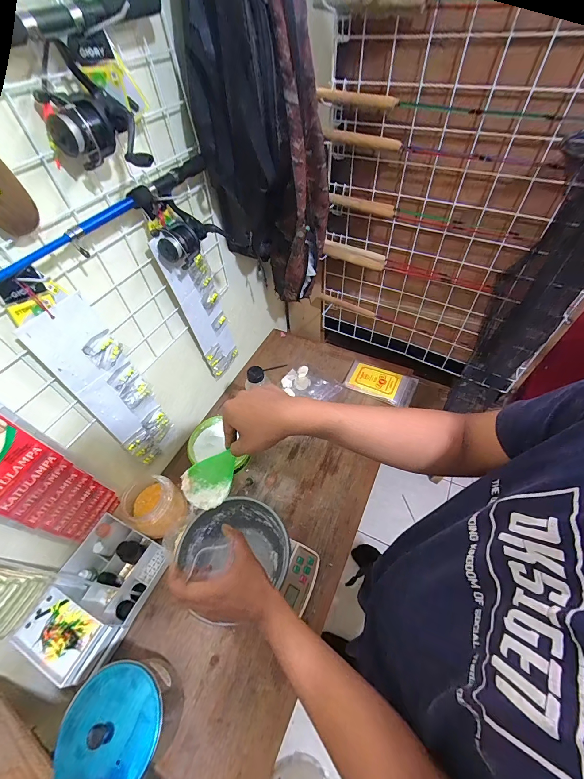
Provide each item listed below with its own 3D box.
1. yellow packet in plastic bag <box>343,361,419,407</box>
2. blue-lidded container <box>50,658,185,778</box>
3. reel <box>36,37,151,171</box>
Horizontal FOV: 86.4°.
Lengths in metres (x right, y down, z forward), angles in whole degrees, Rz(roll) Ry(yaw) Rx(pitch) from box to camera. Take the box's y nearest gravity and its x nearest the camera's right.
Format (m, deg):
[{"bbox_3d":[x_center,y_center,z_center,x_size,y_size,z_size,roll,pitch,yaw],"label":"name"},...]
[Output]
[{"bbox_3d":[0.263,-0.023,0.928,0.200,0.028,0.114,21,57,18],"label":"yellow packet in plastic bag"},{"bbox_3d":[-0.248,0.503,0.465,0.124,0.162,0.135,-2,53,2],"label":"blue-lidded container"},{"bbox_3d":[-0.240,-0.324,0.365,0.091,0.098,0.111,-26,55,-15],"label":"reel"}]

